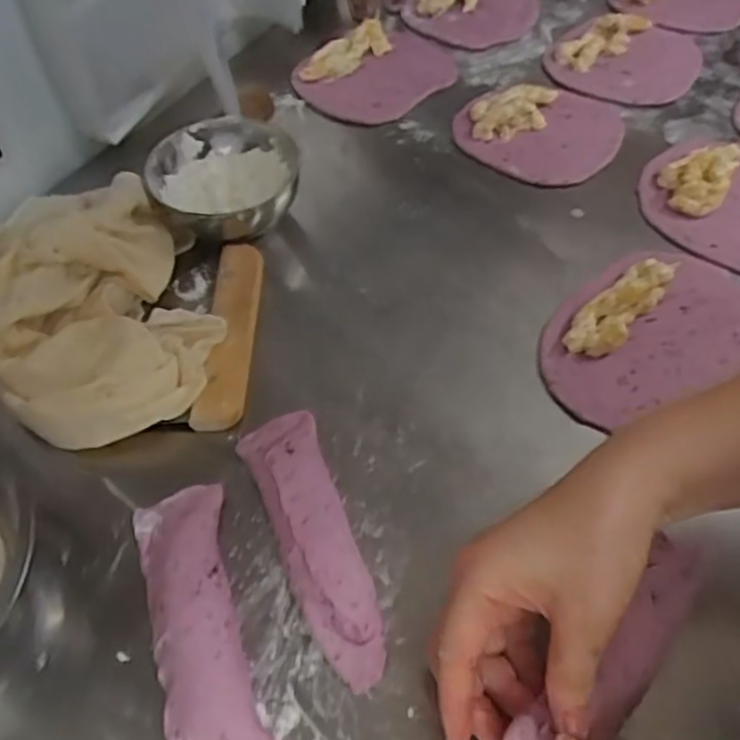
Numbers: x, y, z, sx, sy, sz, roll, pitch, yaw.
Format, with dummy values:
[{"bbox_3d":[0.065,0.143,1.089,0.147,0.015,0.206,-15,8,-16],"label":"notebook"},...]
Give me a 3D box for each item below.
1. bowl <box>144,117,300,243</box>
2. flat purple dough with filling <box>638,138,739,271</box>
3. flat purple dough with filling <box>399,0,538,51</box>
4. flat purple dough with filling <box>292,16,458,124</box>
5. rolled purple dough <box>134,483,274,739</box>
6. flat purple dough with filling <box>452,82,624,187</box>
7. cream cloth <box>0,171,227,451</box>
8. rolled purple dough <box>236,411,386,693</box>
[{"bbox_3d":[-0.106,-0.135,0.533,0.106,0.054,0.099,0,53,0],"label":"bowl"},{"bbox_3d":[0.286,-0.135,0.549,0.141,0.020,0.140,30,59,21],"label":"flat purple dough with filling"},{"bbox_3d":[0.111,-0.377,0.736,0.136,0.031,0.098,-19,55,-14],"label":"flat purple dough with filling"},{"bbox_3d":[0.006,-0.283,0.668,0.141,0.029,0.112,-37,61,-24],"label":"flat purple dough with filling"},{"bbox_3d":[-0.086,0.125,0.354,0.045,0.032,0.149,-15,54,-11],"label":"rolled purple dough"},{"bbox_3d":[0.144,-0.212,0.607,0.133,0.030,0.122,19,55,14],"label":"flat purple dough with filling"},{"bbox_3d":[-0.178,-0.039,0.454,0.138,0.074,0.174,-25,57,-17],"label":"cream cloth"},{"bbox_3d":[-0.030,0.087,0.384,0.041,0.032,0.155,-18,55,-13],"label":"rolled purple dough"}]

